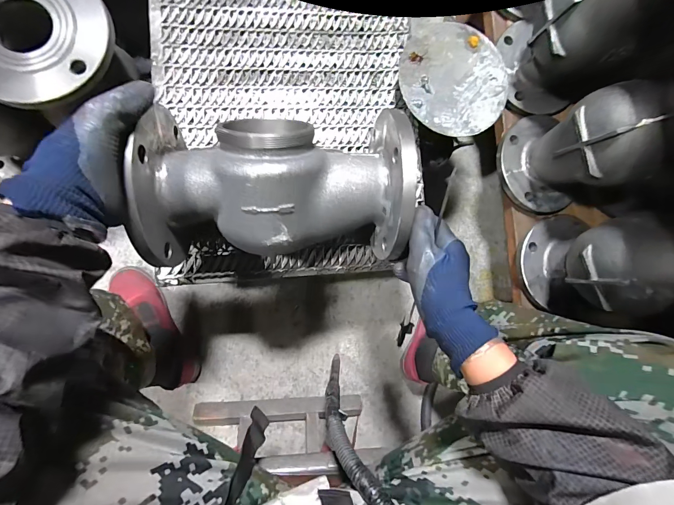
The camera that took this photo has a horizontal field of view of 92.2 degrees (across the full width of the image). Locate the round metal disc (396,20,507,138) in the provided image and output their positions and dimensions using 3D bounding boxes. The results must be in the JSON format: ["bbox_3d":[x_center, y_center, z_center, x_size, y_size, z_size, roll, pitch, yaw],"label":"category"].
[{"bbox_3d":[0.172,-0.254,0.474,0.159,0.011,0.161,1,86,-8],"label":"round metal disc"}]

